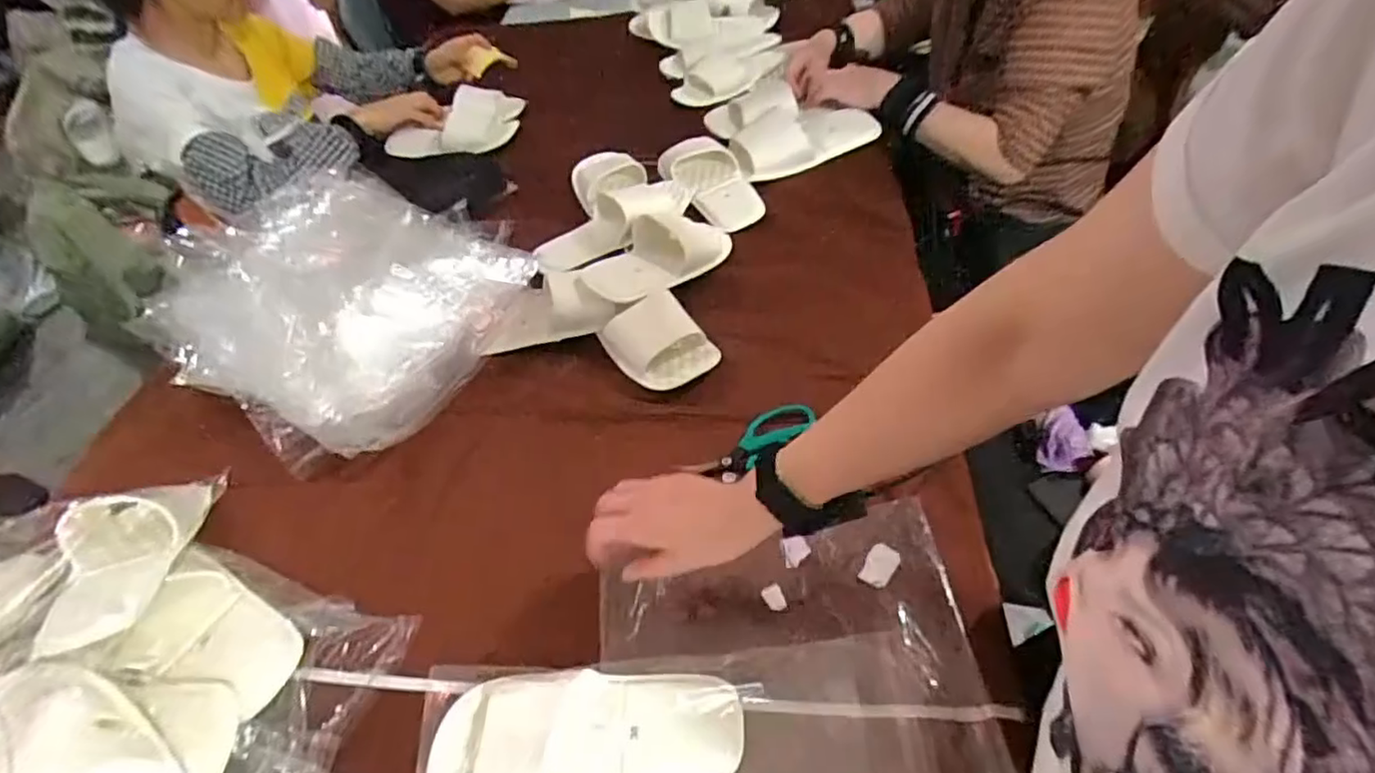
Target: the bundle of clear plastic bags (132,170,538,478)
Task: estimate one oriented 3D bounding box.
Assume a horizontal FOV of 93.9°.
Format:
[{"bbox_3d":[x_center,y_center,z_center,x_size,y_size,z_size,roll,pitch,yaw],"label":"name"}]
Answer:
[{"bbox_3d":[-0.411,-0.118,0.800,0.422,0.096,0.394,-4,49,5],"label":"bundle of clear plastic bags"}]

